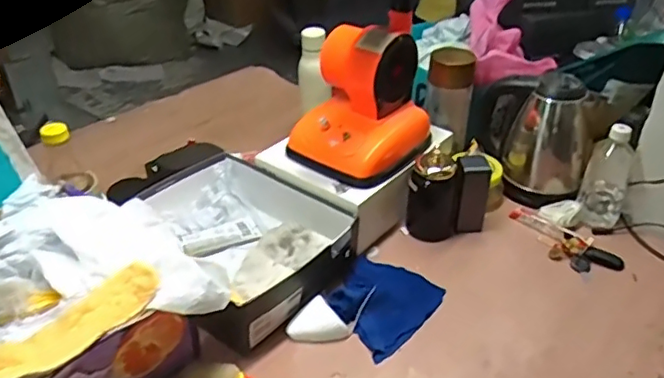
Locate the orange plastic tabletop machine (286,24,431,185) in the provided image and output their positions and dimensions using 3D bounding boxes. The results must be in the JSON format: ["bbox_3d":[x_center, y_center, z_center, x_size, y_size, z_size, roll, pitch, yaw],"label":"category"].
[{"bbox_3d":[0.046,-0.147,1.010,0.177,0.210,0.192,24,41,28],"label":"orange plastic tabletop machine"}]

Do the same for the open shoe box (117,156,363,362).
[{"bbox_3d":[-0.151,0.075,0.964,0.330,0.100,0.265,29,44,34],"label":"open shoe box"}]

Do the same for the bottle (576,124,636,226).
[{"bbox_3d":[0.476,-0.023,1.044,0.072,0.177,0.079,14,37,17],"label":"bottle"}]

